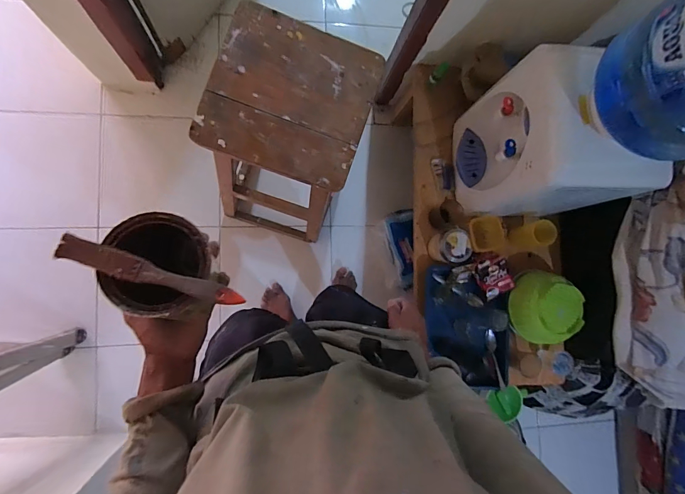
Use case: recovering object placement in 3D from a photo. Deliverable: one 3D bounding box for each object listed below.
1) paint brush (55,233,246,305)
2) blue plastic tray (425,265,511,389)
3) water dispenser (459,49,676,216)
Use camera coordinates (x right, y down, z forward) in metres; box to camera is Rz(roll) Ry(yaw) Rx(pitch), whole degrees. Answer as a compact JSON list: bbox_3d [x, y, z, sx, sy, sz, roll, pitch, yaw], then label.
[{"bbox_3d":[-0.180,0.027,0.363,0.166,0.007,0.023,21,83,-15],"label":"paint brush"},{"bbox_3d":[0.362,0.231,1.084,0.249,0.033,0.319,8,85,-8],"label":"blue plastic tray"},{"bbox_3d":[0.465,-0.250,0.941,0.230,0.401,0.295,14,84,-7],"label":"water dispenser"}]

